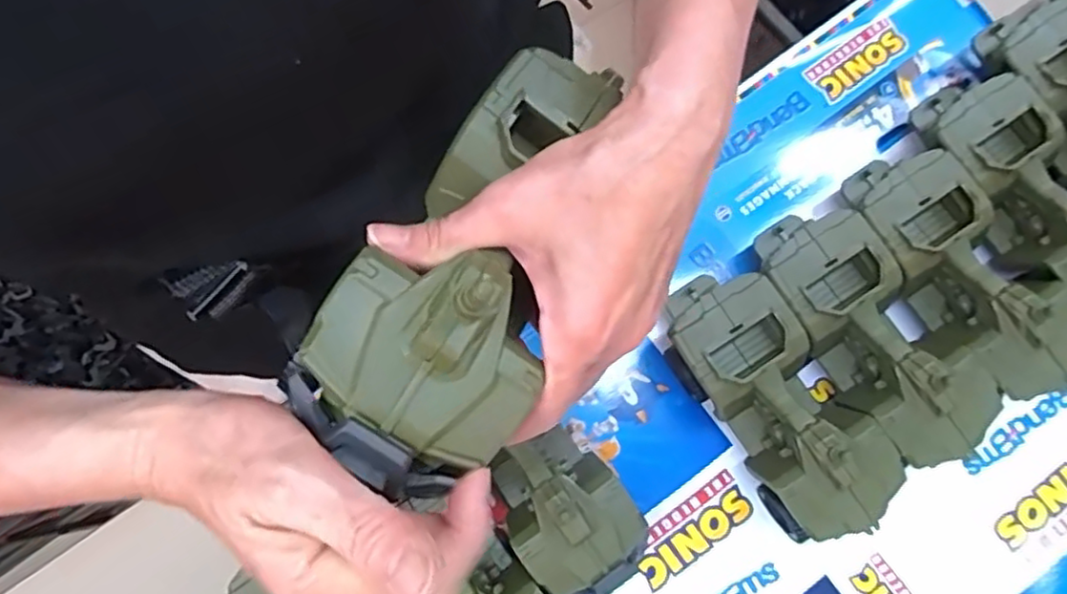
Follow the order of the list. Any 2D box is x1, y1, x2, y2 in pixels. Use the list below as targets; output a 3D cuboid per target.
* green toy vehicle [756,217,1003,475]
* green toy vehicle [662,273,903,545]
[{"bbox_3d":[0.227,0.026,0.468,0.084,0.076,0.187,-35,80,-5],"label":"green toy vehicle"},{"bbox_3d":[0.160,0.069,0.457,0.078,0.080,0.178,-33,80,-5],"label":"green toy vehicle"}]

